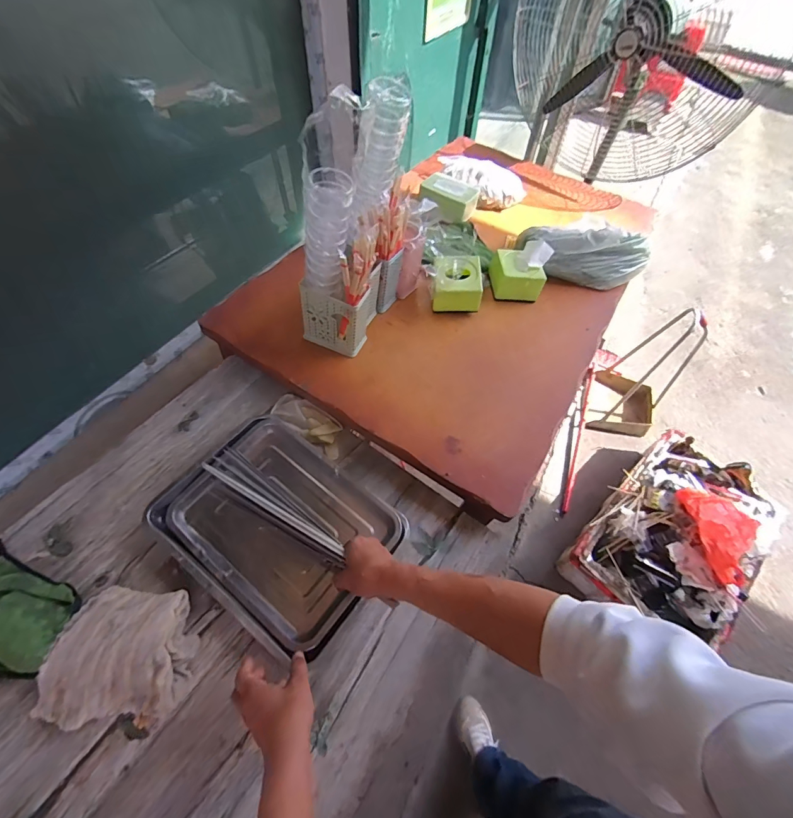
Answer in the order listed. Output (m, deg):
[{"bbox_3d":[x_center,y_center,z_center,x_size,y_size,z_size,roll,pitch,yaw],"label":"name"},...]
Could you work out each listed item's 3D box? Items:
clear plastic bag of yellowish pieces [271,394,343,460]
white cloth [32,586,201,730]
[{"bbox_3d":[-0.176,0.026,0.800,0.170,0.025,0.068,32,61,16],"label":"clear plastic bag of yellowish pieces"},{"bbox_3d":[-0.387,0.340,0.555,0.181,0.069,0.163,2,54,3],"label":"white cloth"}]

